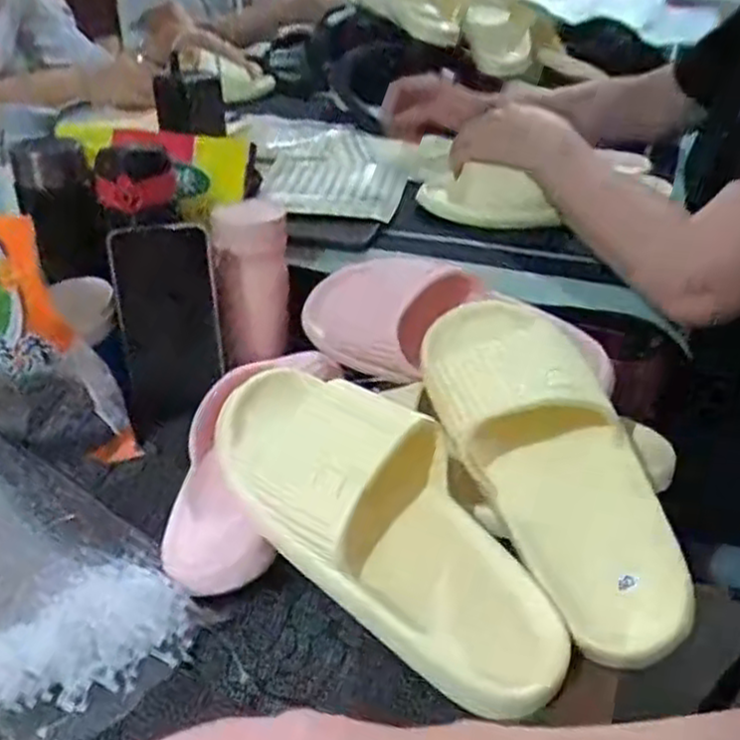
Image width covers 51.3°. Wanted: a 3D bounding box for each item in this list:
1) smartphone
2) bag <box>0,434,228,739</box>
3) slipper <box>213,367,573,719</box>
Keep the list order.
[{"bbox_3d":[-0.165,-0.039,0.632,0.077,0.158,0.013,-7,22,-10],"label":"smartphone"},{"bbox_3d":[-0.271,0.095,0.526,0.391,0.032,0.131,24,39,34],"label":"bag"},{"bbox_3d":[0.009,0.082,0.449,0.256,0.068,0.102,42,50,20],"label":"slipper"}]

